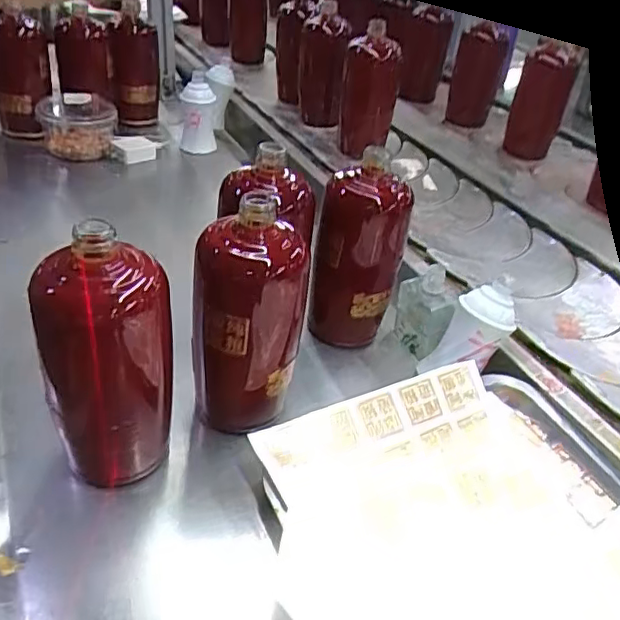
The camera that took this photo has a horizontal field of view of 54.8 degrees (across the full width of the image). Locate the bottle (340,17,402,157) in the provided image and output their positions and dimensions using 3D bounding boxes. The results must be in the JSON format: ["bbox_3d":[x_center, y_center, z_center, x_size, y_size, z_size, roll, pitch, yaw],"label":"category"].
[{"bbox_3d":[0.093,-0.342,0.944,0.082,0.192,0.086,4,36,0],"label":"bottle"}]

